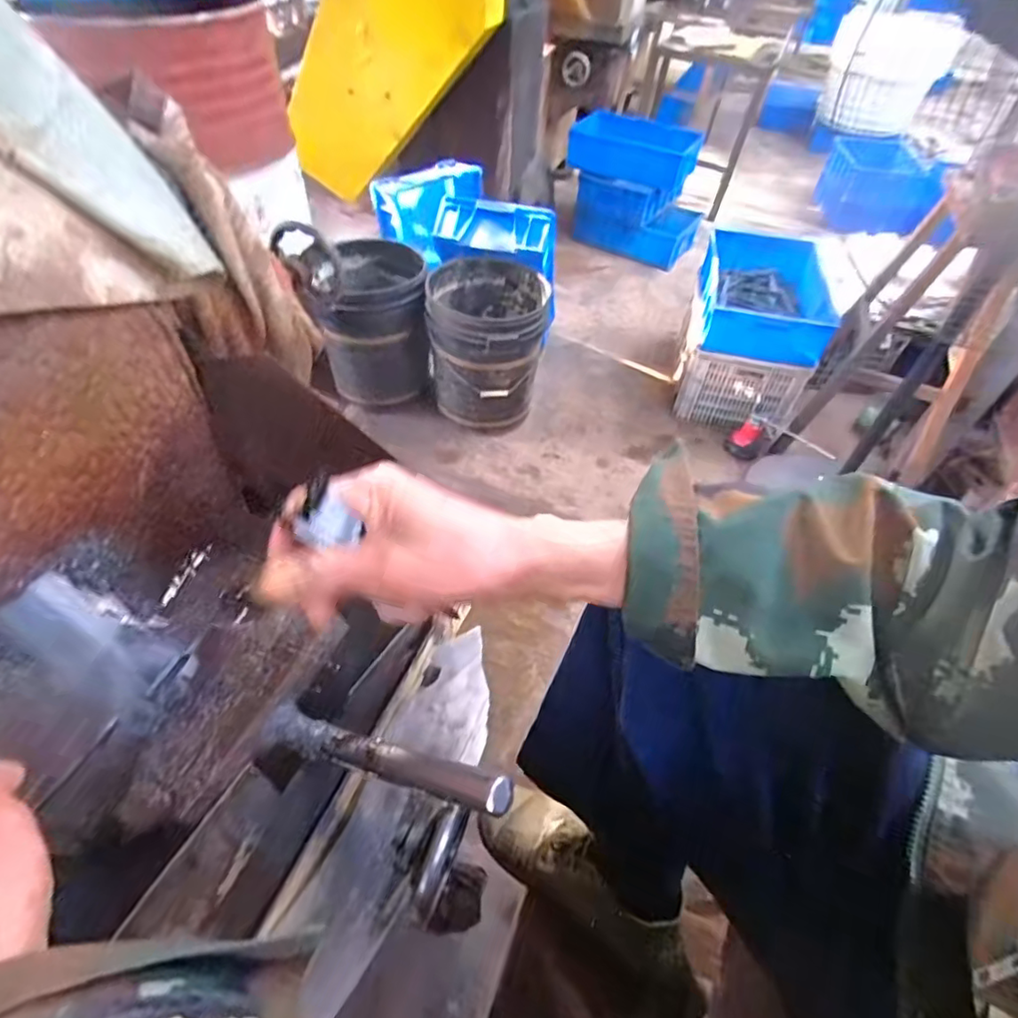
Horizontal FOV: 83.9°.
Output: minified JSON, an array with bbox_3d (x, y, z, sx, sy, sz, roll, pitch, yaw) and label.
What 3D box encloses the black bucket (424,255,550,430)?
[{"bbox_3d":[-0.070,-0.498,1.750,0.330,0.388,0.354,2,49,-3],"label":"black bucket"}]

